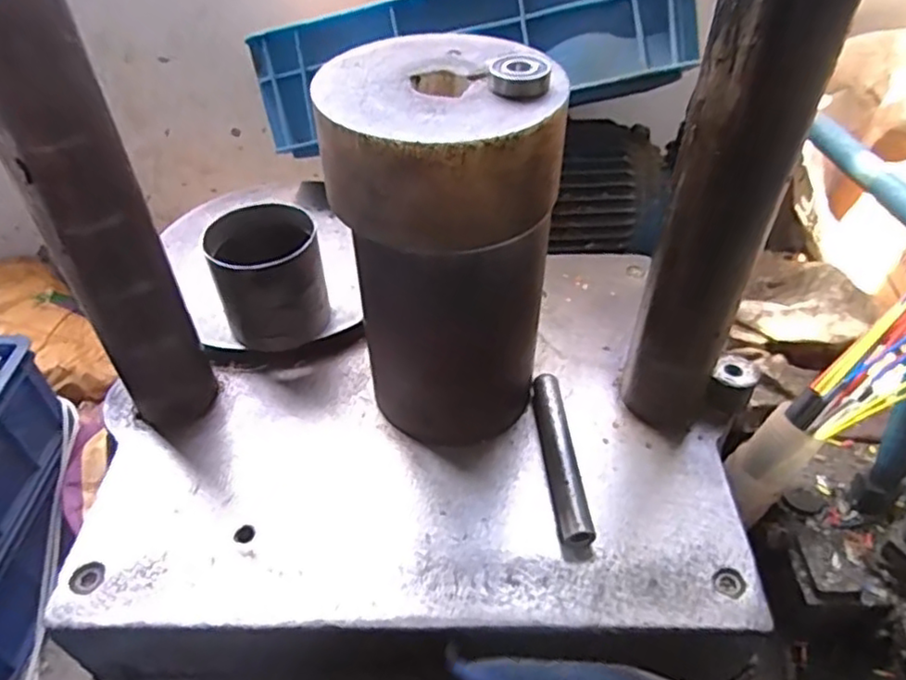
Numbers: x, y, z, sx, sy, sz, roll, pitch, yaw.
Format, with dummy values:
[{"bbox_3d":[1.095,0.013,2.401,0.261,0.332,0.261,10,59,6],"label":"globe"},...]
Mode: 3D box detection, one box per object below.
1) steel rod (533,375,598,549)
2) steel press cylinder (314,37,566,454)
[{"bbox_3d":[0.079,0.086,0.486,0.023,0.020,0.141,-4,44,-2],"label":"steel rod"},{"bbox_3d":[-0.009,-0.058,0.459,0.133,0.263,0.139,-15,46,-14],"label":"steel press cylinder"}]

